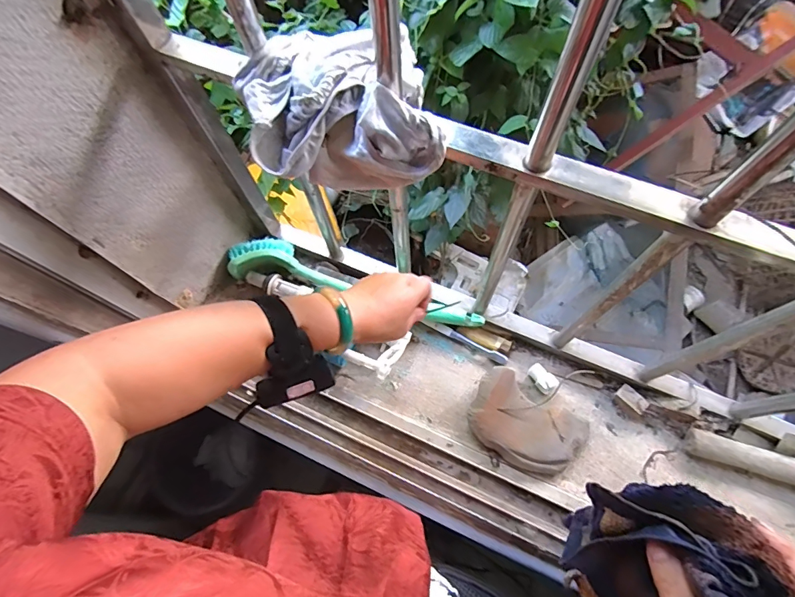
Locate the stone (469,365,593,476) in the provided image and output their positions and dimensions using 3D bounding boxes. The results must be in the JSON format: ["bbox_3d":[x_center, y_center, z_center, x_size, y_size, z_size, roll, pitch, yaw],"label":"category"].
[{"bbox_3d":[0.165,0.166,0.556,0.146,0.032,0.099,33,74,15],"label":"stone"}]

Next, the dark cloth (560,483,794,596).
[{"bbox_3d":[0.174,0.175,0.286,0.077,0.125,0.099,19,71,10],"label":"dark cloth"}]

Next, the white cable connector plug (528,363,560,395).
[{"bbox_3d":[0.202,0.112,0.589,0.027,0.017,0.044,-45,54,7],"label":"white cable connector plug"}]

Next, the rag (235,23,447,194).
[{"bbox_3d":[-0.043,-0.152,0.345,0.144,0.074,0.131,-10,68,-1],"label":"rag"}]

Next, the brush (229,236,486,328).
[{"bbox_3d":[-0.061,-0.015,0.633,0.375,0.039,0.080,19,71,5],"label":"brush"}]

